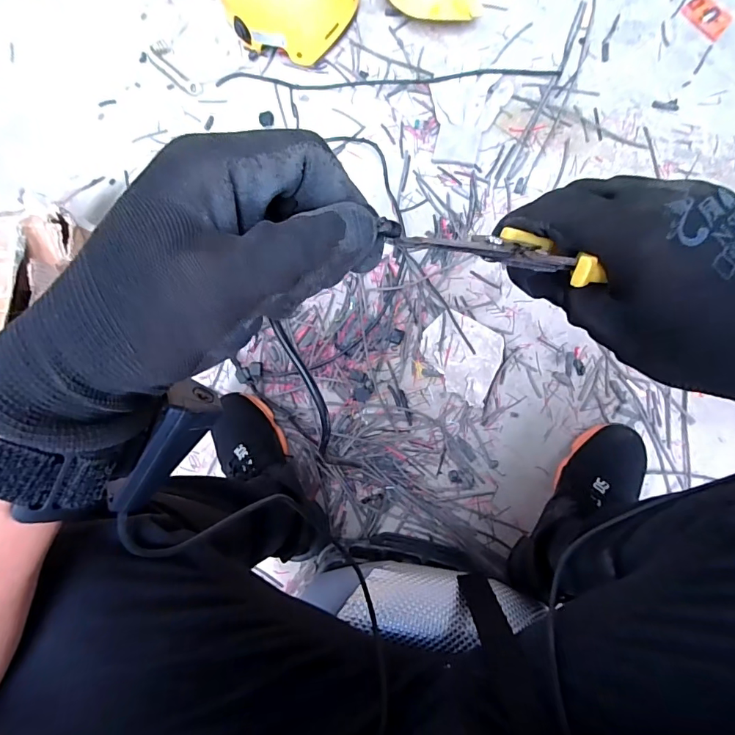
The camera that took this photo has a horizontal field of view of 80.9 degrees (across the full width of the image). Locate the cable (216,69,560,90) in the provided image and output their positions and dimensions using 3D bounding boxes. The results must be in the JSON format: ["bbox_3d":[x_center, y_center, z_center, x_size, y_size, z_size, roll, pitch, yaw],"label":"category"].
[{"bbox_3d":[0.024,-0.498,0.745,0.584,0.013,0.034,4,83,6],"label":"cable"}]

